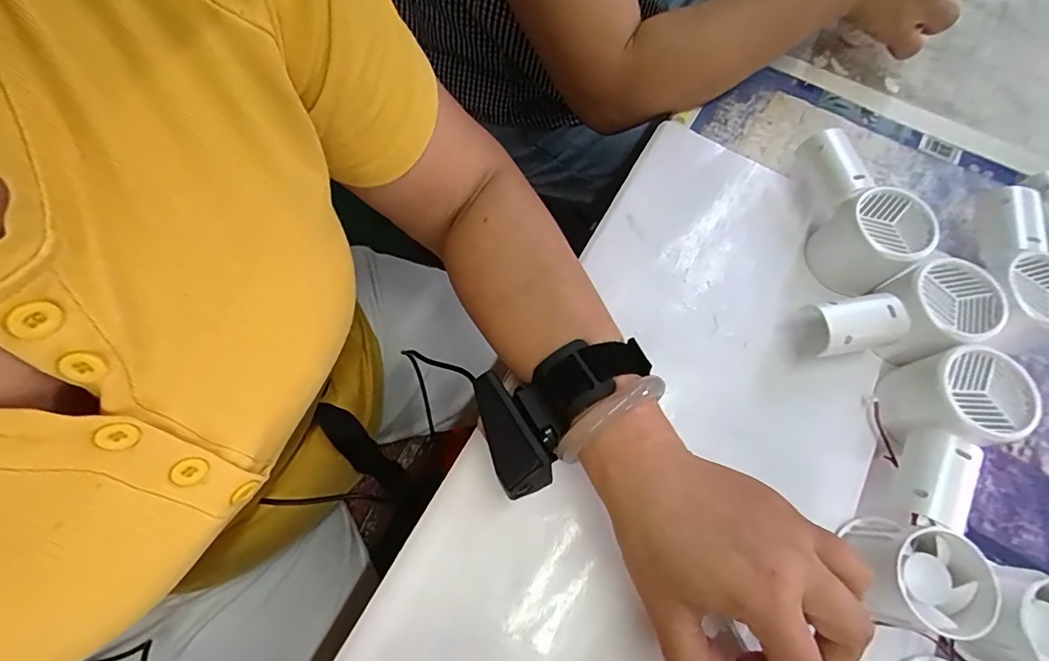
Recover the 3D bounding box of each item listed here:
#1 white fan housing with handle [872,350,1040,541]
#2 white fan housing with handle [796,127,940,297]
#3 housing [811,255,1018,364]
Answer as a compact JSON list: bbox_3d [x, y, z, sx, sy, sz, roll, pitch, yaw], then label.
[{"bbox_3d":[0.244,0.064,0.296,0.054,0.052,0.112,43,73,13],"label":"white fan housing with handle"},{"bbox_3d":[0.238,-0.084,0.349,0.048,0.052,0.114,-3,69,-3],"label":"white fan housing with handle"},{"bbox_3d":[0.243,-0.005,0.319,0.108,0.050,0.052,-16,71,-8],"label":"housing"}]

